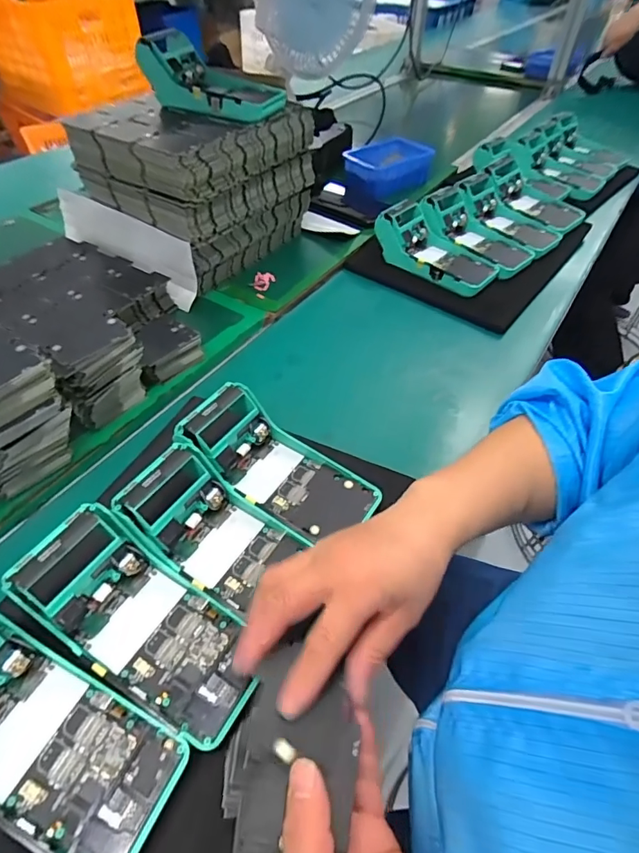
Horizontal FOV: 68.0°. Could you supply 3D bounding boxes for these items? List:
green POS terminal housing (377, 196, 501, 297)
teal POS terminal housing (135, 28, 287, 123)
[{"bbox_3d":[0.167,-0.255,0.665,0.169,0.062,0.078,34,55,26],"label":"green POS terminal housing"},{"bbox_3d":[-0.124,-0.437,0.588,0.174,0.064,0.100,19,50,15],"label":"teal POS terminal housing"}]

